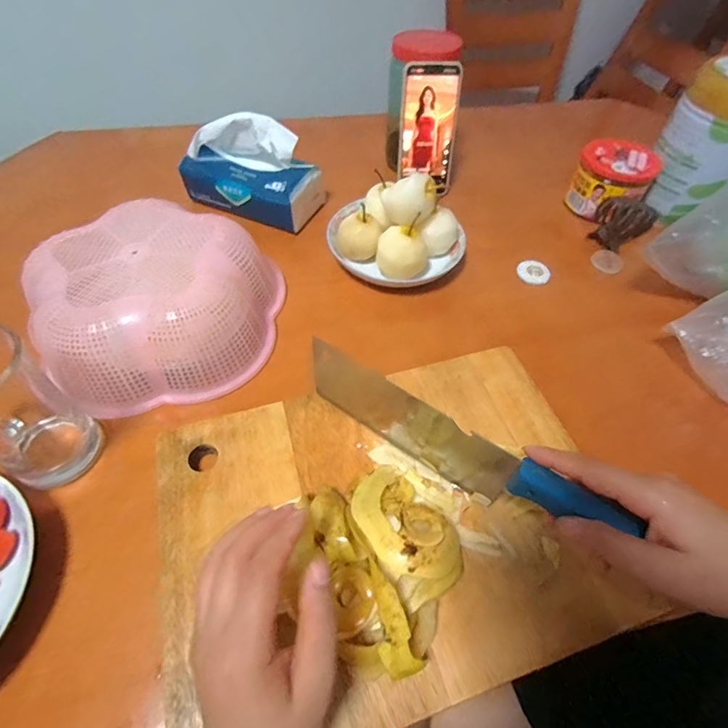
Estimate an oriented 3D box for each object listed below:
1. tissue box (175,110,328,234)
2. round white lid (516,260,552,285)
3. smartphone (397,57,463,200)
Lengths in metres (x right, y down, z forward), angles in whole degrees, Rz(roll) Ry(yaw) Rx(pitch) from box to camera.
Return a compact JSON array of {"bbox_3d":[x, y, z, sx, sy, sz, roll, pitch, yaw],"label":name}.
[{"bbox_3d":[-0.151,-0.267,0.562,0.179,0.105,0.091,20,56,13],"label":"tissue box"},{"bbox_3d":[0.220,-0.120,0.539,0.040,0.008,0.040,1,53,-1],"label":"round white lid"},{"bbox_3d":[0.090,-0.325,0.584,0.080,0.161,0.007,-5,40,-3],"label":"smartphone"}]

